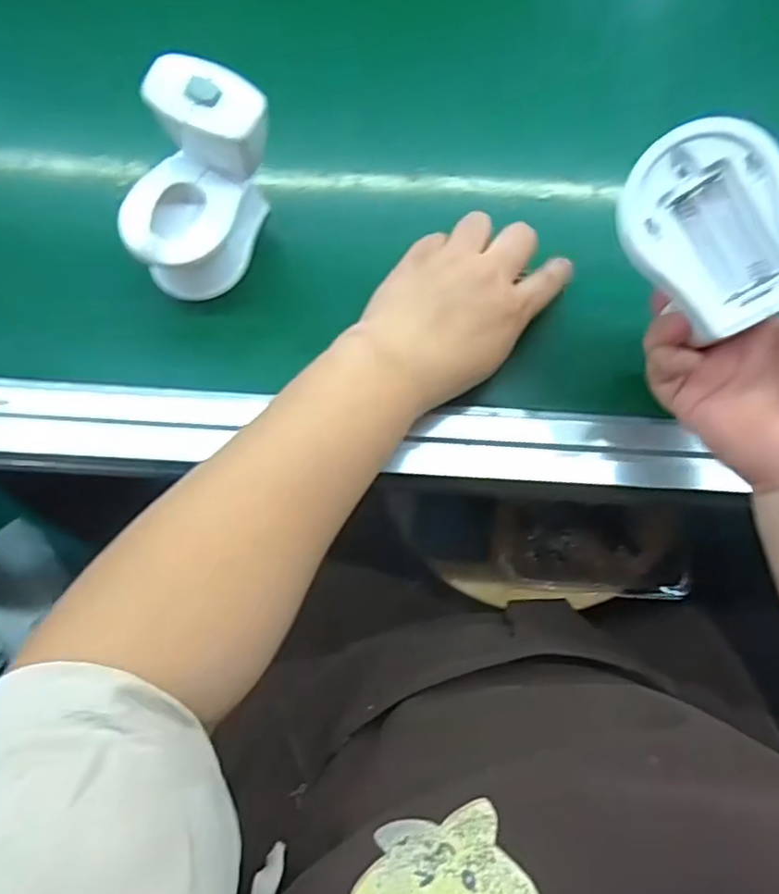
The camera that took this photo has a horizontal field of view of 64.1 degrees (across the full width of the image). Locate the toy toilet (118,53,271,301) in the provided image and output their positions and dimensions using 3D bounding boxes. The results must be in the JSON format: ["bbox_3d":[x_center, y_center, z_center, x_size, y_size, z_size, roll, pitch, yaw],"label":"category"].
[{"bbox_3d":[-0.114,-0.150,0.375,0.062,0.103,0.099,23,76,6],"label":"toy toilet"}]

